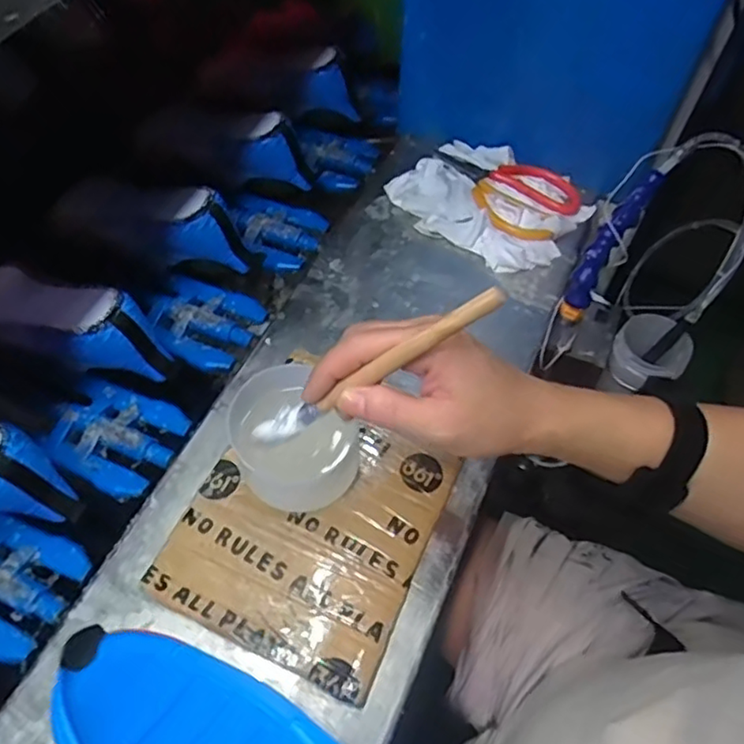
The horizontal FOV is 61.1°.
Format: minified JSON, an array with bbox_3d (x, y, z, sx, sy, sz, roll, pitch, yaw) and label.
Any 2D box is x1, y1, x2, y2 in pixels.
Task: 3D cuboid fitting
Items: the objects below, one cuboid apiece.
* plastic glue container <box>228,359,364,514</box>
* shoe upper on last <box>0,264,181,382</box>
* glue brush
[{"bbox_3d":[-0.059,0.053,0.474,0.081,0.065,0.090,-32,68,-22],"label":"plastic glue container"},{"bbox_3d":[-0.281,-0.043,0.581,0.211,0.101,0.072,23,60,7],"label":"shoe upper on last"},{"bbox_3d":[-0.004,0.003,0.347,0.179,0.015,0.015,-32,50,32],"label":"glue brush"}]

